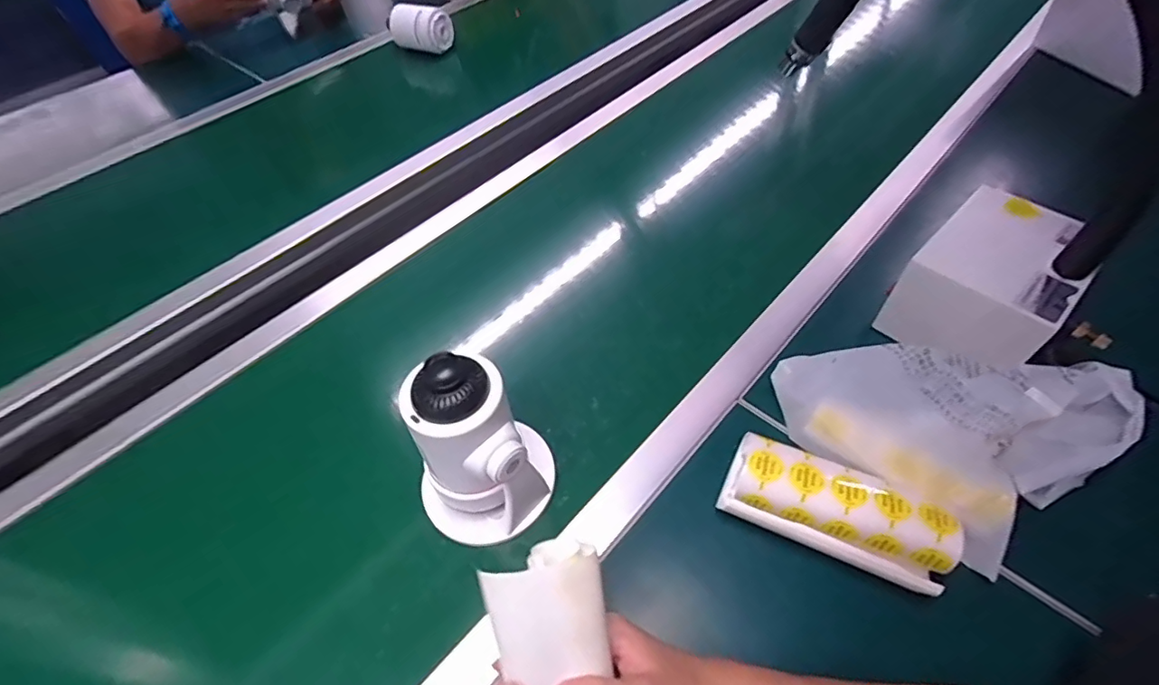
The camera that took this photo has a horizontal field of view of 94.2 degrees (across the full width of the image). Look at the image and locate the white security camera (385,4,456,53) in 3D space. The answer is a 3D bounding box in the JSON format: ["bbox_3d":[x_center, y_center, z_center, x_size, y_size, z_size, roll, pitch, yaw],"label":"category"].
[{"bbox_3d":[-0.317,-0.624,1.069,0.132,0.068,0.055,12,54,12],"label":"white security camera"}]

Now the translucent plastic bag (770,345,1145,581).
[{"bbox_3d":[0.337,0.053,0.496,0.238,0.057,0.227,-31,57,-20],"label":"translucent plastic bag"}]

